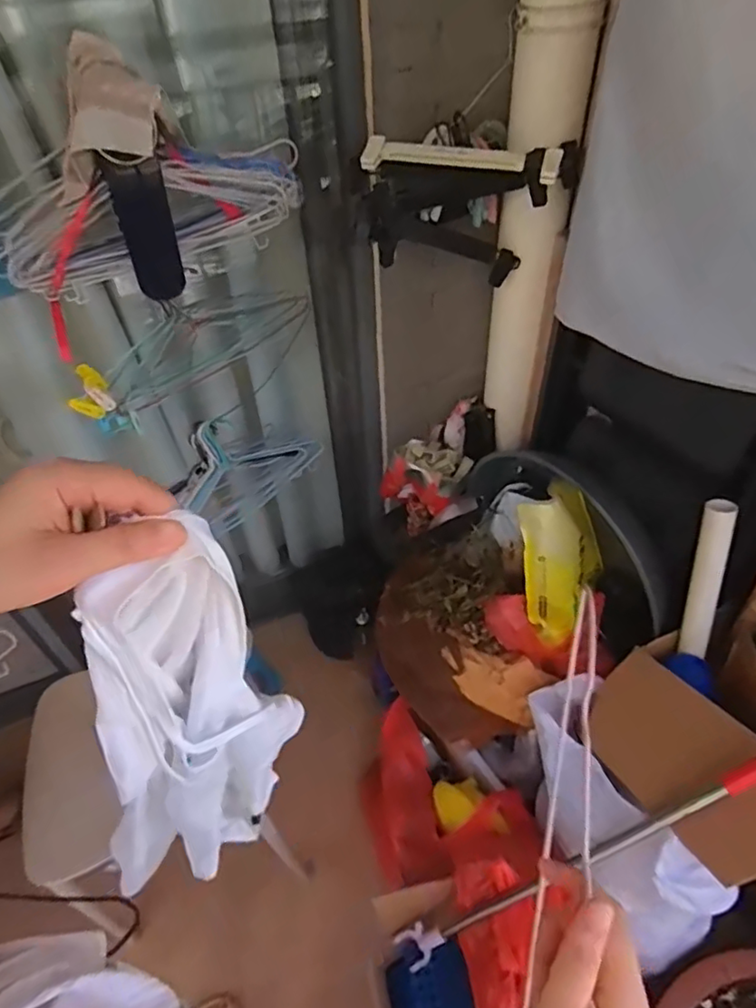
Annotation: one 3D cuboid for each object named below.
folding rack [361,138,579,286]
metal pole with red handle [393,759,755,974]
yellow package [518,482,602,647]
[{"bbox_3d":[0.126,-0.442,0.896,0.289,0.191,0.170,9,47,11],"label":"folding rack"},{"bbox_3d":[0.270,0.494,0.806,0.035,0.682,0.045,25,30,-39],"label":"metal pole with red handle"},{"bbox_3d":[0.317,0.091,1.012,0.175,0.273,0.054,-31,31,-25],"label":"yellow package"}]

